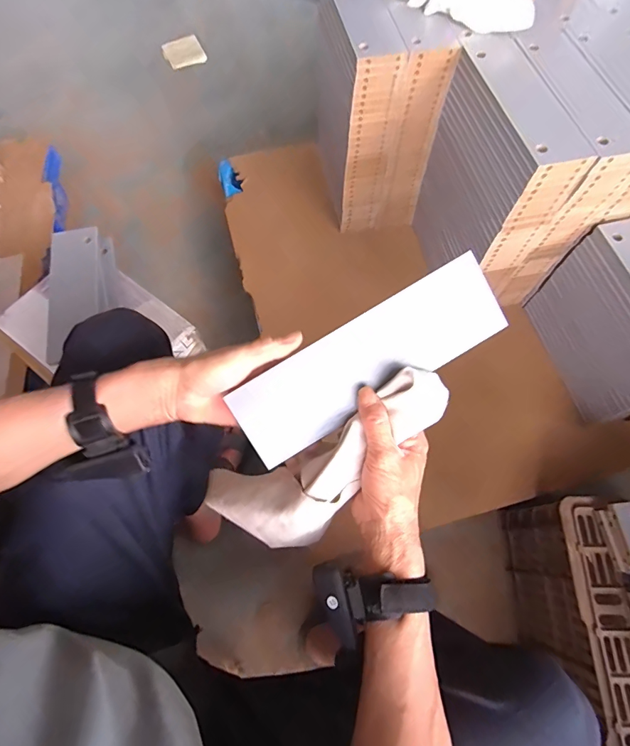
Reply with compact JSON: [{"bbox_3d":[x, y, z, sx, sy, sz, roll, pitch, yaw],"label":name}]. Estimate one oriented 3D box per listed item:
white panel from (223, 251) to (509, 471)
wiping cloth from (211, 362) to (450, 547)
[{"bbox_3d":[0.051,-0.011,0.385,0.265,0.008,0.082,-31,97,-1],"label":"white panel"},{"bbox_3d":[0.007,0.087,0.400,0.266,0.058,0.109,-36,69,15],"label":"wiping cloth"}]

